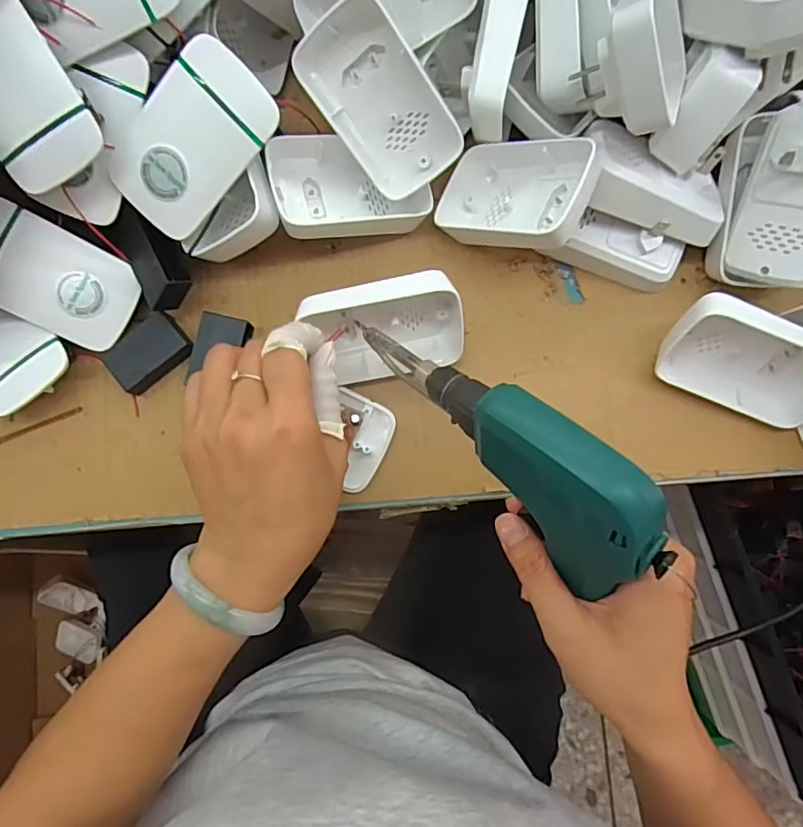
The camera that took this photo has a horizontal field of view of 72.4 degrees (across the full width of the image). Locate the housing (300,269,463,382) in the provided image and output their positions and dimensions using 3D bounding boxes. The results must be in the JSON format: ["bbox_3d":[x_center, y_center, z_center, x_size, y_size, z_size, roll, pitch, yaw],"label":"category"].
[{"bbox_3d":[-0.009,-0.050,0.330,0.086,0.049,0.051,-11,86,-1],"label":"housing"}]

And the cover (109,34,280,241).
[{"bbox_3d":[-0.114,-0.147,0.296,0.058,0.007,0.096,43,108,-12],"label":"cover"}]

